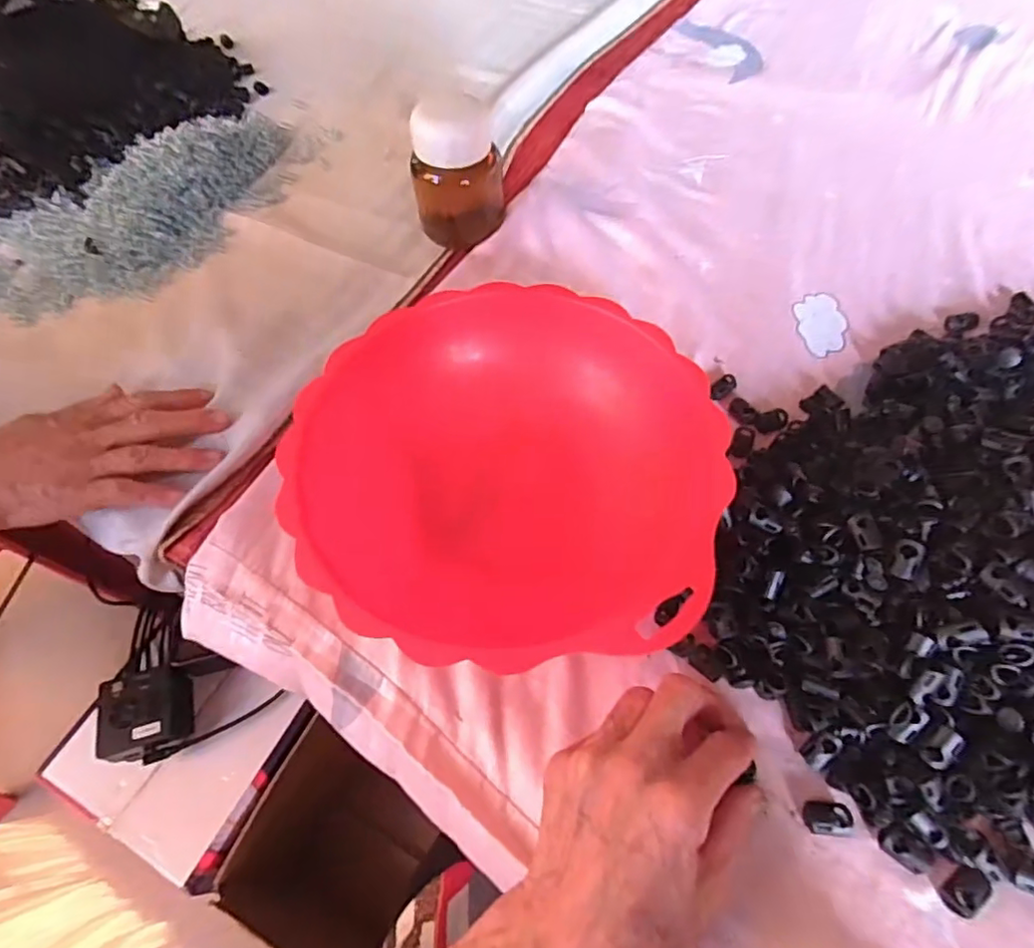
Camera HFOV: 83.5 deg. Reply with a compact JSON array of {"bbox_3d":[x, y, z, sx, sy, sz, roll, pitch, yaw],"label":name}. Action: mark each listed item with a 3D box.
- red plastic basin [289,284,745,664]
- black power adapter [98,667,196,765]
[{"bbox_3d":[-0.007,0.001,0.351,0.236,0.074,0.232,-1,59,2],"label":"red plastic basin"},{"bbox_3d":[-0.386,0.256,0.612,0.083,0.052,0.088,-12,59,-4],"label":"black power adapter"}]

